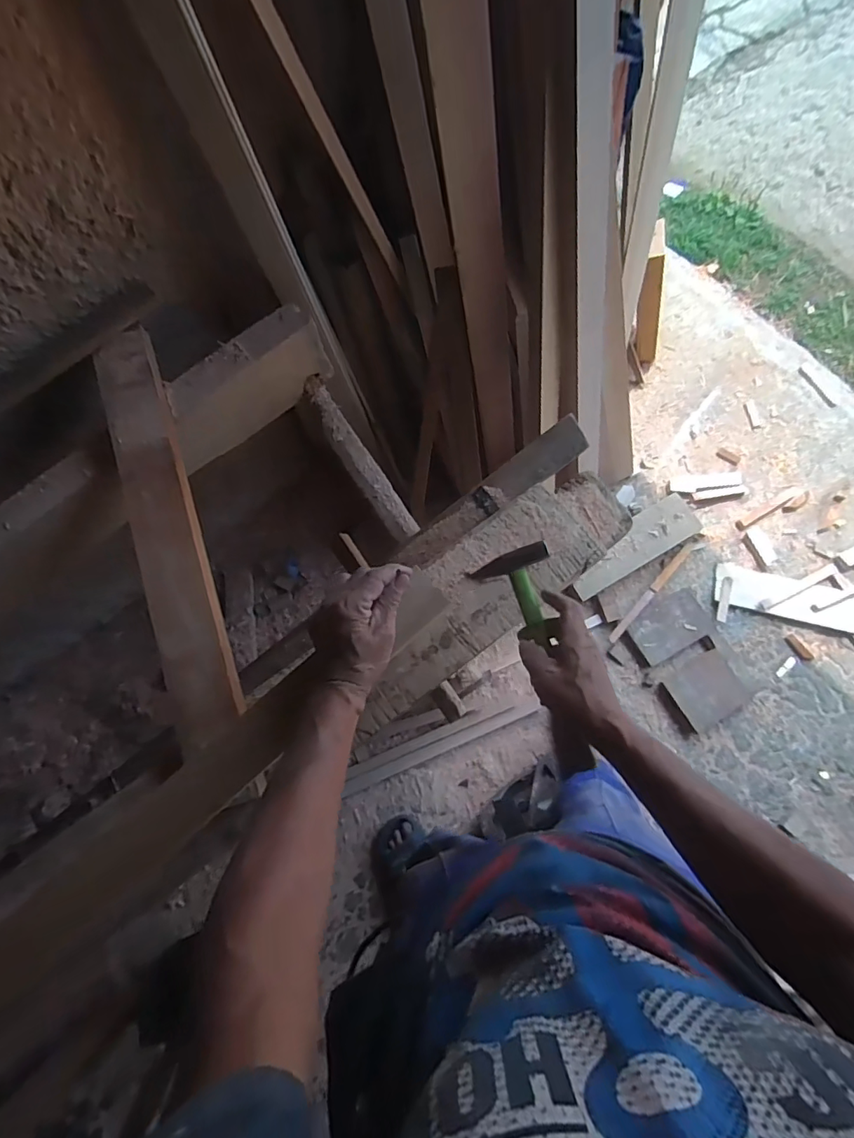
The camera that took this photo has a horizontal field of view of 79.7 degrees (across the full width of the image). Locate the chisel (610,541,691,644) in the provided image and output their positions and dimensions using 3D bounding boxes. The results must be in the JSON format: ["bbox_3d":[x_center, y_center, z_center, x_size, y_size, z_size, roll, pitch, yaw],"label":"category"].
[{"bbox_3d":[0.592,0.060,1.340,0.025,0.019,0.344,41,78,13],"label":"chisel"}]

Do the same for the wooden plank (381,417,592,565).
[{"bbox_3d":[0.091,-0.104,0.768,0.324,0.026,0.060,-37,74,12],"label":"wooden plank"}]

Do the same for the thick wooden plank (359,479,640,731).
[{"bbox_3d":[0.082,0.019,0.695,0.461,0.043,0.142,-36,75,-9],"label":"thick wooden plank"}]

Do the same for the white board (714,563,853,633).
[{"bbox_3d":[1.077,0.102,1.323,0.630,0.017,0.116,14,74,6],"label":"white board"}]

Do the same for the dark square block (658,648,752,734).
[{"bbox_3d":[0.693,0.303,1.270,0.184,0.055,0.157,-29,74,-7],"label":"dark square block"}]

